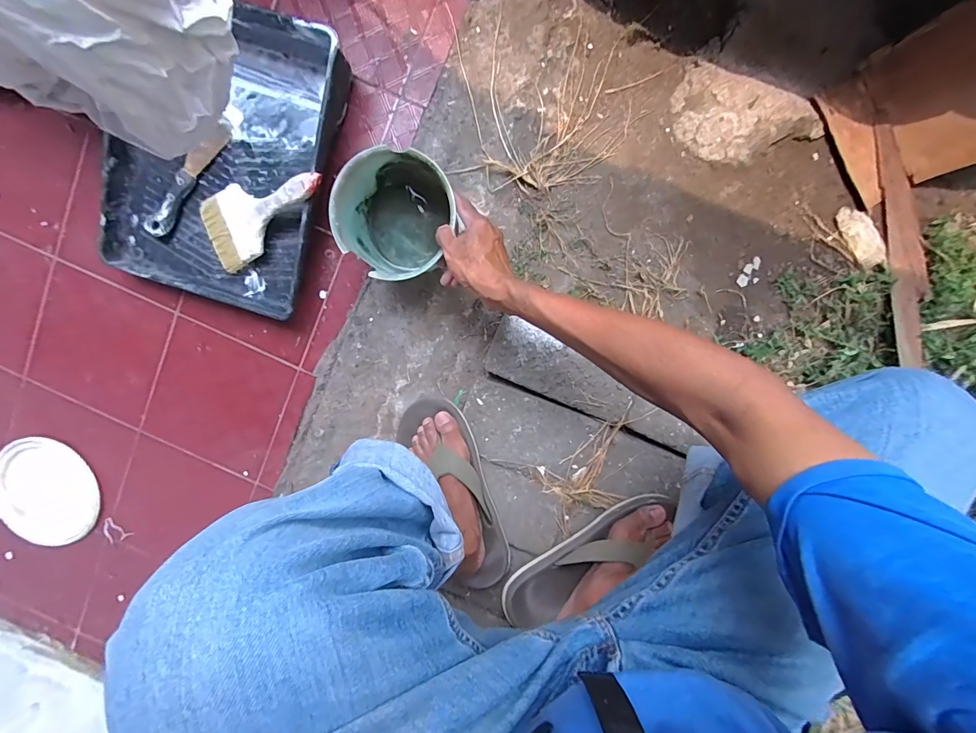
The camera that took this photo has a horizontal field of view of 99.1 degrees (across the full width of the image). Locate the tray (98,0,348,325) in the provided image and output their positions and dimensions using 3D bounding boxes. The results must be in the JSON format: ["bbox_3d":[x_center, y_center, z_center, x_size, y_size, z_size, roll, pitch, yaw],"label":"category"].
[{"bbox_3d":[-0.348,-0.268,0.541,0.280,0.093,0.355,19,95,3],"label":"tray"}]

